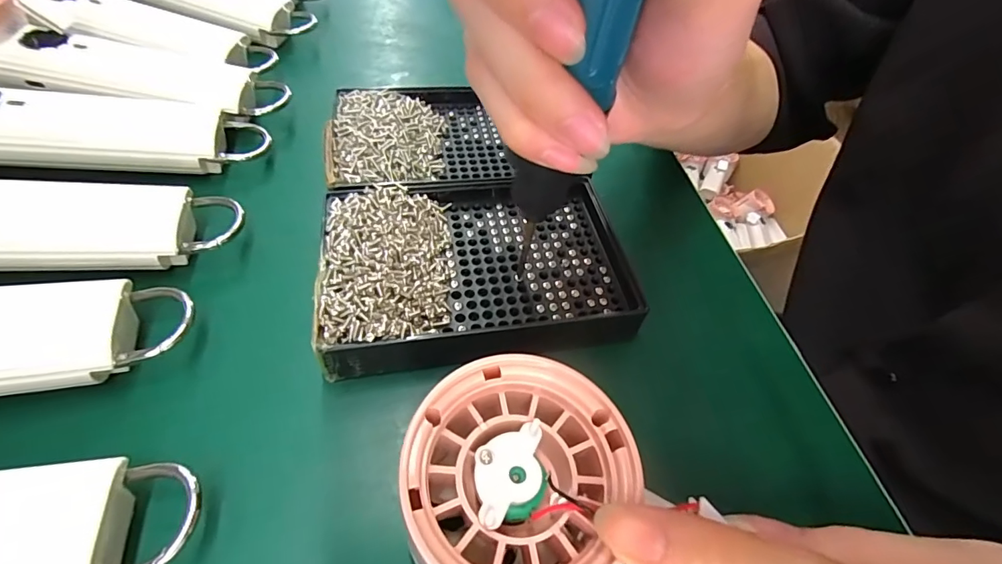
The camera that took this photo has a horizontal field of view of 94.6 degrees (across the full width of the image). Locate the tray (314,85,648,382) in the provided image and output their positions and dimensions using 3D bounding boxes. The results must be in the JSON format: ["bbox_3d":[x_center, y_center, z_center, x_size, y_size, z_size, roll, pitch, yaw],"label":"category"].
[{"bbox_3d":[-0.017,-0.041,0.240,0.136,0.028,0.183,-6,53,-10],"label":"tray"}]

